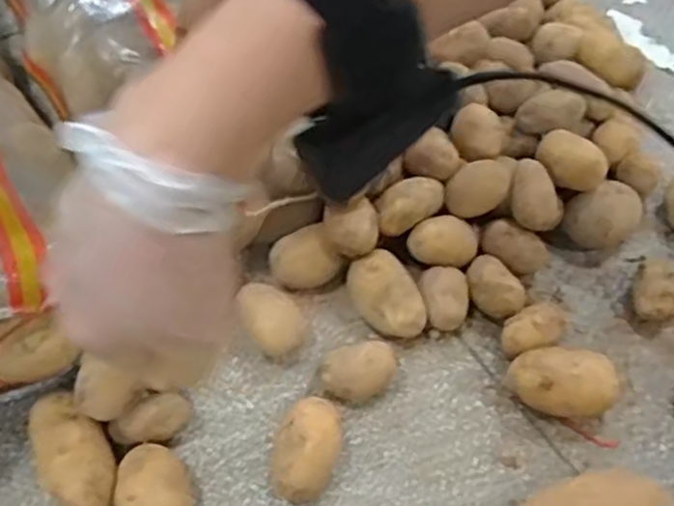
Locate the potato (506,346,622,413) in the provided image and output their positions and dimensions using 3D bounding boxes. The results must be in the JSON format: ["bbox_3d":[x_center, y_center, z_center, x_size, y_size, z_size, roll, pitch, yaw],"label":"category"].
[{"bbox_3d":[0.240,0.140,0.753,0.106,0.067,0.069,16,55,10],"label":"potato"}]

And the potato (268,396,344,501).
[{"bbox_3d":[-0.030,0.198,0.711,0.063,0.054,0.100,17,55,10],"label":"potato"}]

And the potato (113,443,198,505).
[{"bbox_3d":[-0.178,0.235,0.686,0.071,0.065,0.081,-30,60,-22],"label":"potato"}]

